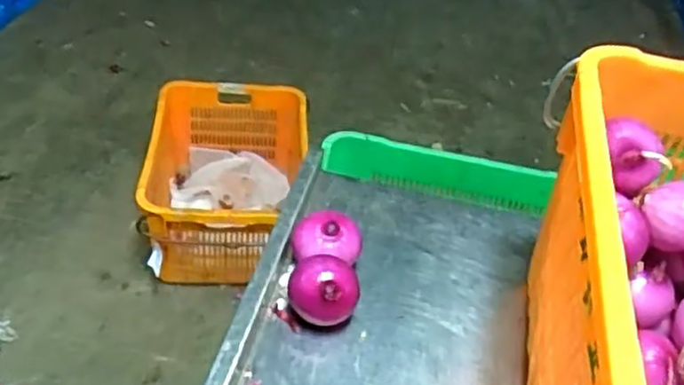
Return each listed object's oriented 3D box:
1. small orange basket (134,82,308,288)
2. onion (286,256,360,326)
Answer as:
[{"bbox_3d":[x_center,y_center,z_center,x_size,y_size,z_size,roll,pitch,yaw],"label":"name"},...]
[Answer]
[{"bbox_3d":[-0.282,-0.022,1.594,0.370,0.286,0.399,2,39,-7],"label":"small orange basket"},{"bbox_3d":[-0.021,0.110,0.714,0.074,0.070,0.065,10,39,2],"label":"onion"}]

